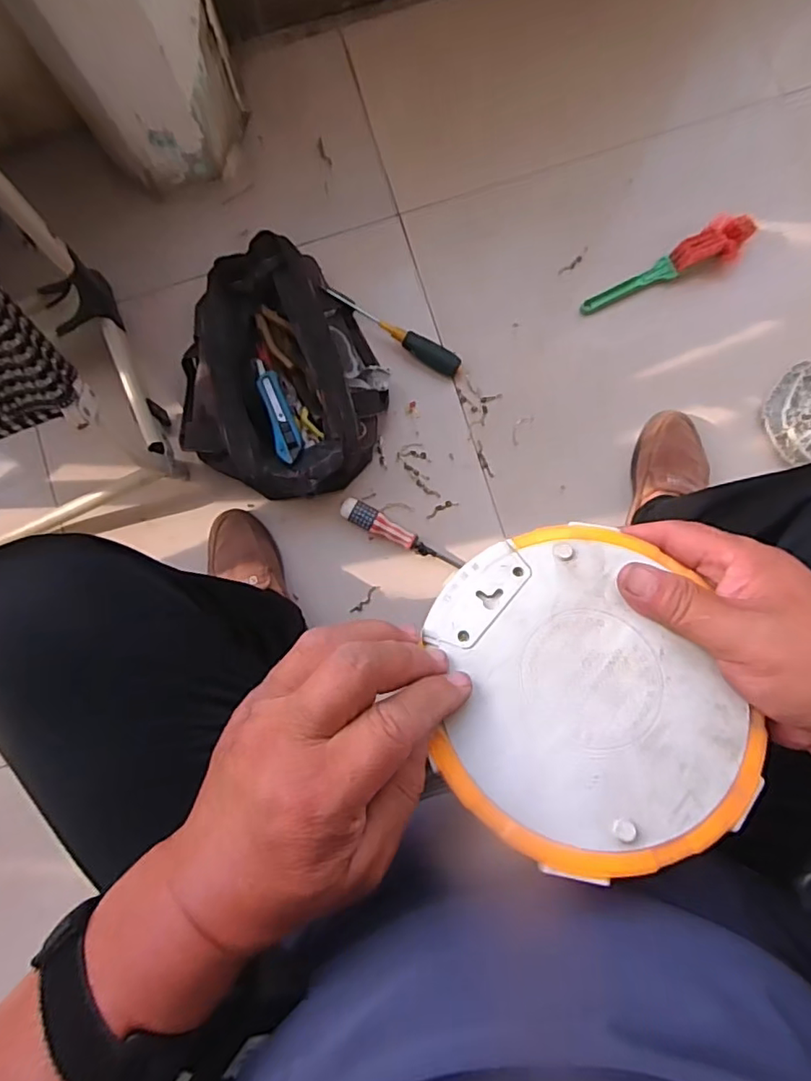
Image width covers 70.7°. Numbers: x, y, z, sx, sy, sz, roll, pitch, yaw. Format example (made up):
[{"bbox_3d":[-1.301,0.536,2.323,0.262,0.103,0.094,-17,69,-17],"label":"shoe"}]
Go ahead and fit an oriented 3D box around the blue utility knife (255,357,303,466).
[{"bbox_3d":[-0.170,-0.173,0.765,0.033,0.024,0.148,-18,86,-1],"label":"blue utility knife"}]

